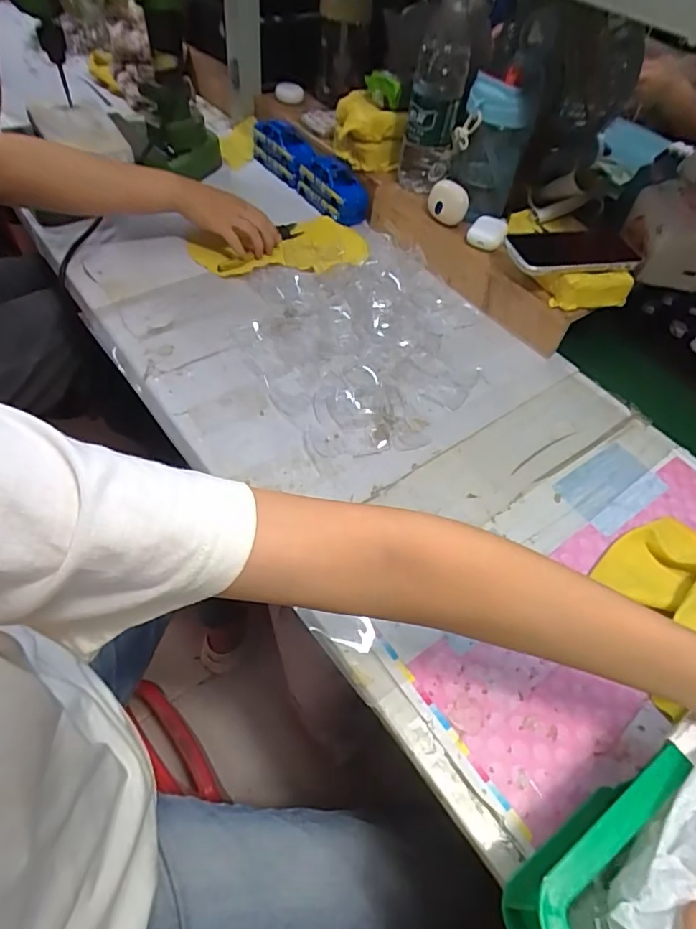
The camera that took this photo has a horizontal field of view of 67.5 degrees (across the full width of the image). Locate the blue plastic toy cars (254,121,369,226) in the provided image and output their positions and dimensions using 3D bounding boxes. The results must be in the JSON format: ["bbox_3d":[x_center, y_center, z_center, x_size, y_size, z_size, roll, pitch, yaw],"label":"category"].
[{"bbox_3d":[-0.064,-0.463,0.816,0.055,0.058,0.263,-27,60,-25],"label":"blue plastic toy cars"}]

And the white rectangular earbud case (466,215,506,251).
[{"bbox_3d":[0.180,-0.298,0.670,0.045,0.016,0.055,24,53,11],"label":"white rectangular earbud case"}]

